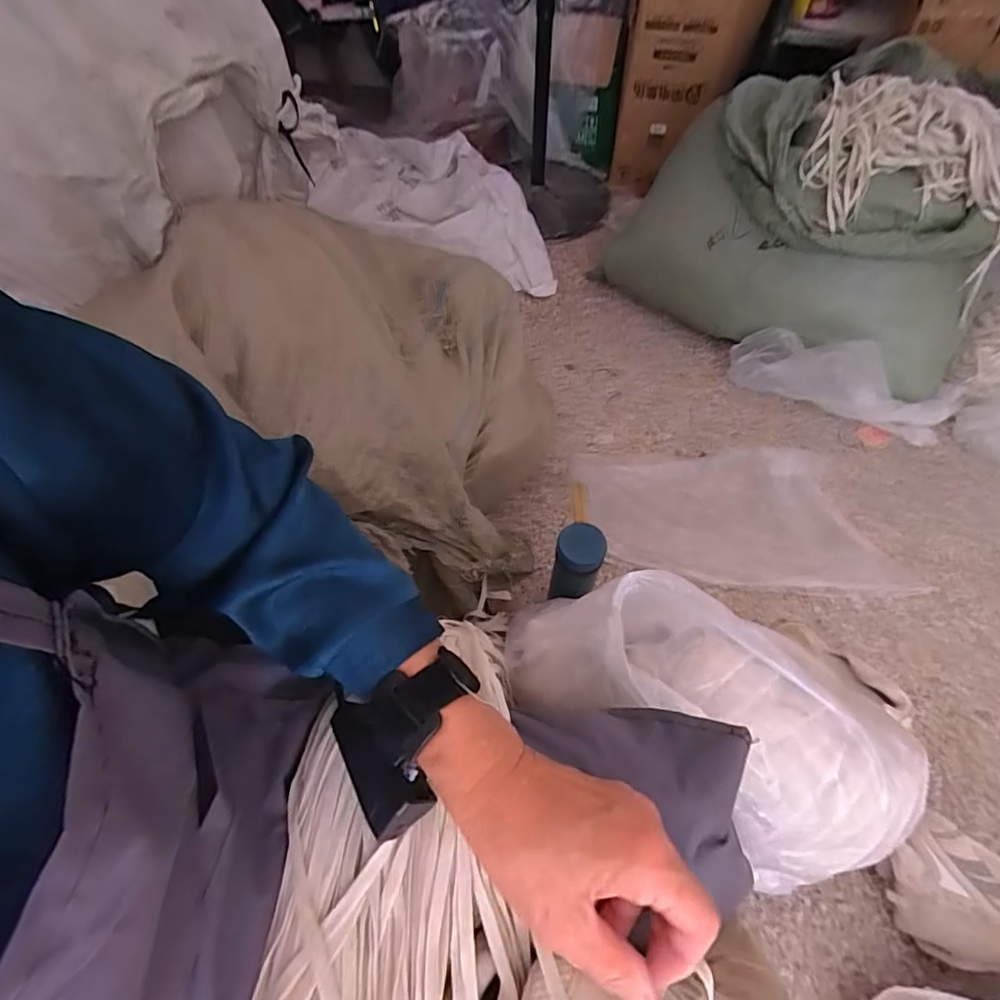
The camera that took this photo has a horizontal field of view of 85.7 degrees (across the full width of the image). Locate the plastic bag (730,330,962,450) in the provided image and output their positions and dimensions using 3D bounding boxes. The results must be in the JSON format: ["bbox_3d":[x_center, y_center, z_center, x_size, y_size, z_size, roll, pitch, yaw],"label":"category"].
[{"bbox_3d":[0.663,-0.228,1.025,0.413,0.171,0.104,15,58,10],"label":"plastic bag"}]

